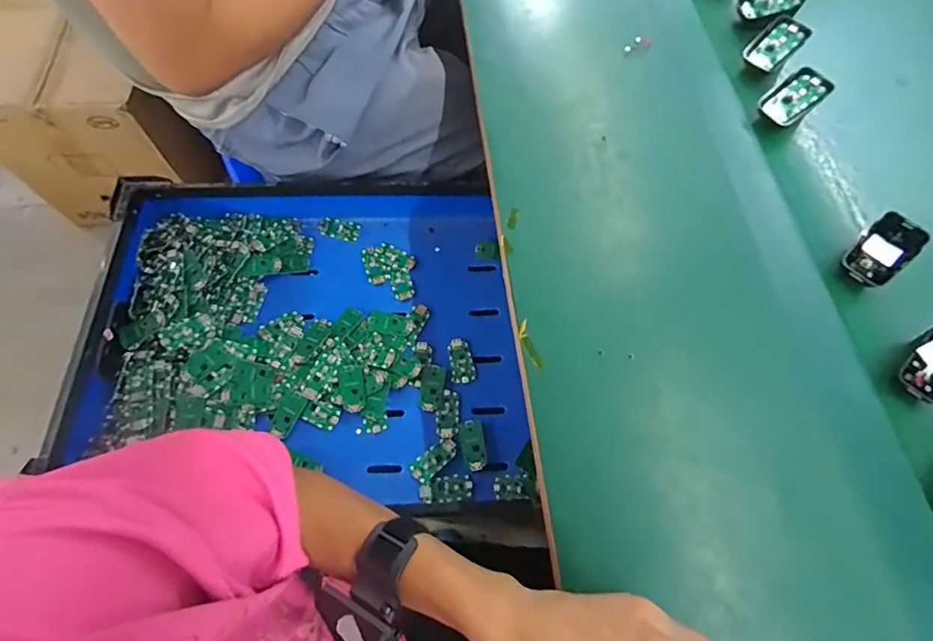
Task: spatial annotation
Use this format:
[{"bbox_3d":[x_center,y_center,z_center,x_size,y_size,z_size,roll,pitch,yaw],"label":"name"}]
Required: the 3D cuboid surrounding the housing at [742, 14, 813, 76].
[{"bbox_3d":[0.365,-0.325,0.565,0.062,0.015,0.048,-46,66,18],"label":"housing"}]

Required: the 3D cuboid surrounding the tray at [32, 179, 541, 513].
[{"bbox_3d":[-0.204,0.011,0.653,0.553,0.079,0.455,-1,66,-1],"label":"tray"}]

